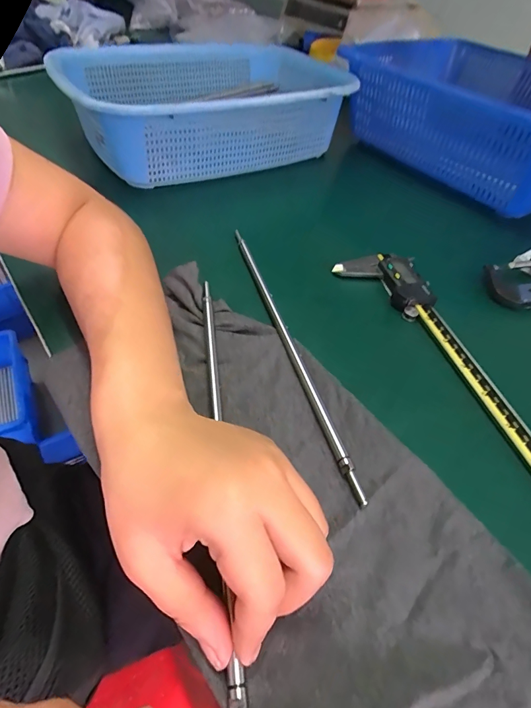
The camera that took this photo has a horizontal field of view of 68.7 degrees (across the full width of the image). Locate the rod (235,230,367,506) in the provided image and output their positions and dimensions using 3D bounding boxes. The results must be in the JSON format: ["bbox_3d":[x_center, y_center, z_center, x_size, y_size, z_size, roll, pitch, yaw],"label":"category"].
[{"bbox_3d":[0.013,-0.015,0.291,0.008,0.008,0.261,-12,51,-14],"label":"rod"}]

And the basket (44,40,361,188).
[{"bbox_3d":[-0.069,-0.305,0.484,0.326,0.095,0.218,-20,53,-20],"label":"basket"}]

